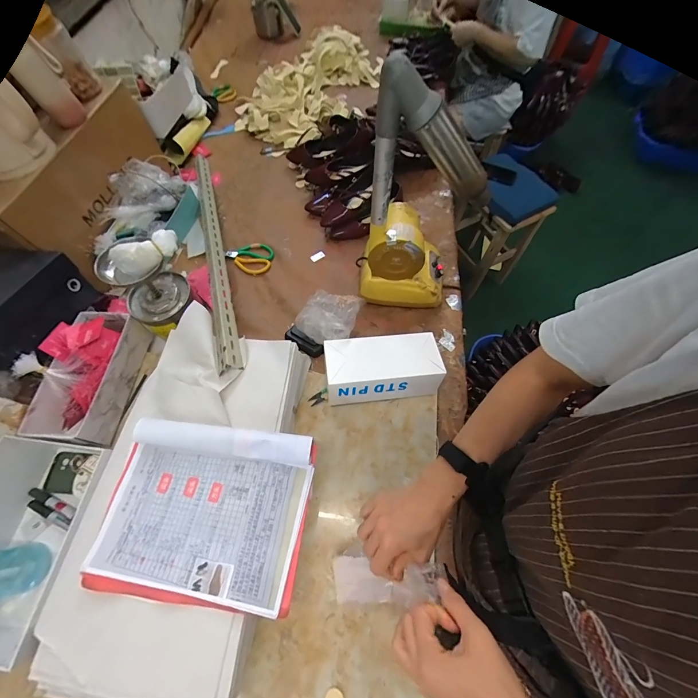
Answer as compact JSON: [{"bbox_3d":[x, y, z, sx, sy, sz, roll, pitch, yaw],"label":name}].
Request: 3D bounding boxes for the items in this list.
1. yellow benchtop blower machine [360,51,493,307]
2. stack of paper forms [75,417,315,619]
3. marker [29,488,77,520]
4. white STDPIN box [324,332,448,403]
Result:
[{"bbox_3d":[0.140,-0.289,0.663,0.218,0.473,0.168,6,65,4],"label":"yellow benchtop blower machine"},{"bbox_3d":[-0.226,0.253,0.511,0.303,0.054,0.249,7,65,5],"label":"stack of paper forms"},{"bbox_3d":[-0.574,0.298,0.623,0.112,0.014,0.017,20,66,10],"label":"marker"},{"bbox_3d":[0.073,0.040,0.695,0.235,0.110,0.119,-5,65,-1],"label":"white STDPIN box"}]

